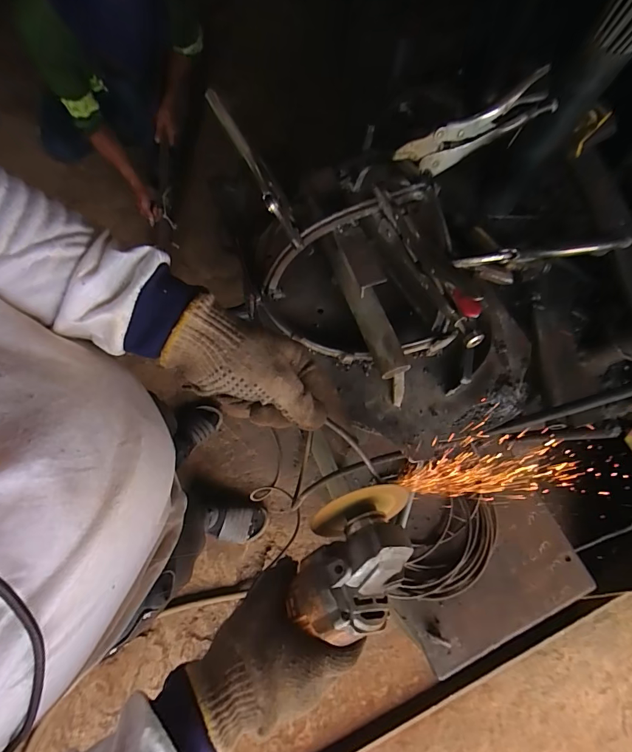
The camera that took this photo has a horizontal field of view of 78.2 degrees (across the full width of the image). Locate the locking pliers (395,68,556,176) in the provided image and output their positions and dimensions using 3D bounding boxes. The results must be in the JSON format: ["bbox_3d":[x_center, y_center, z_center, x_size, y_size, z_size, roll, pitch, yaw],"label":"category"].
[{"bbox_3d":[0.164,-0.252,0.399,0.165,0.055,0.033,-25,80,-6],"label":"locking pliers"}]

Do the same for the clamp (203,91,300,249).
[{"bbox_3d":[-0.057,-0.204,0.382,0.025,0.023,0.168,-33,96,-8],"label":"clamp"}]

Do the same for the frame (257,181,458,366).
[{"bbox_3d":[0.047,-0.086,0.417,0.184,0.129,0.144,-16,73,-10],"label":"frame"}]

